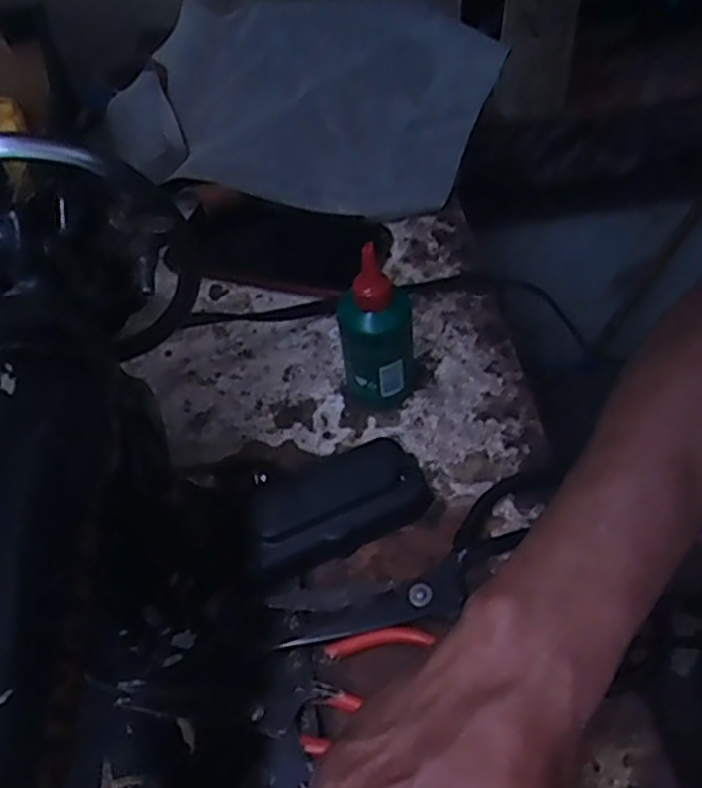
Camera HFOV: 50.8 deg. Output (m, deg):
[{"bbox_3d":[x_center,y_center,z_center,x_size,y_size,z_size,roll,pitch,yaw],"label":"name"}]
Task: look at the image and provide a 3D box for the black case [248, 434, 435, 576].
[{"bbox_3d":[-0.007,0.058,0.408,0.103,0.021,0.052,-23,55,-12],"label":"black case"}]

